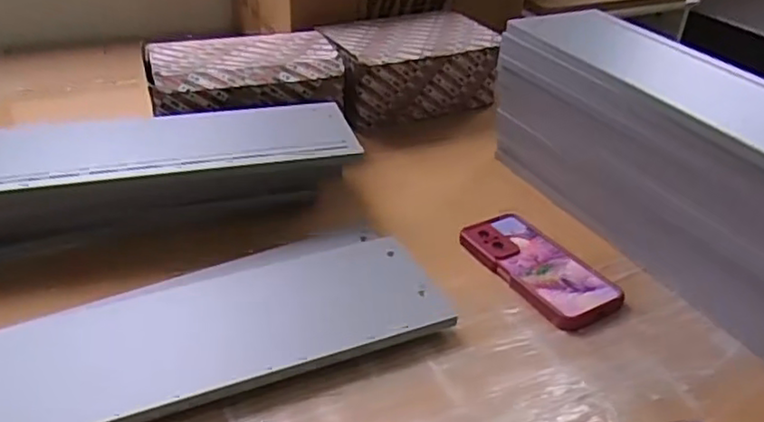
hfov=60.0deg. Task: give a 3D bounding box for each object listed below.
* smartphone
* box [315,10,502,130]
[{"bbox_3d":[0.156,0.055,0.663,0.085,0.012,0.166,-16,37,-28],"label":"smartphone"},{"bbox_3d":[0.034,-0.204,0.965,0.224,0.114,0.131,-13,35,-24],"label":"box"}]

